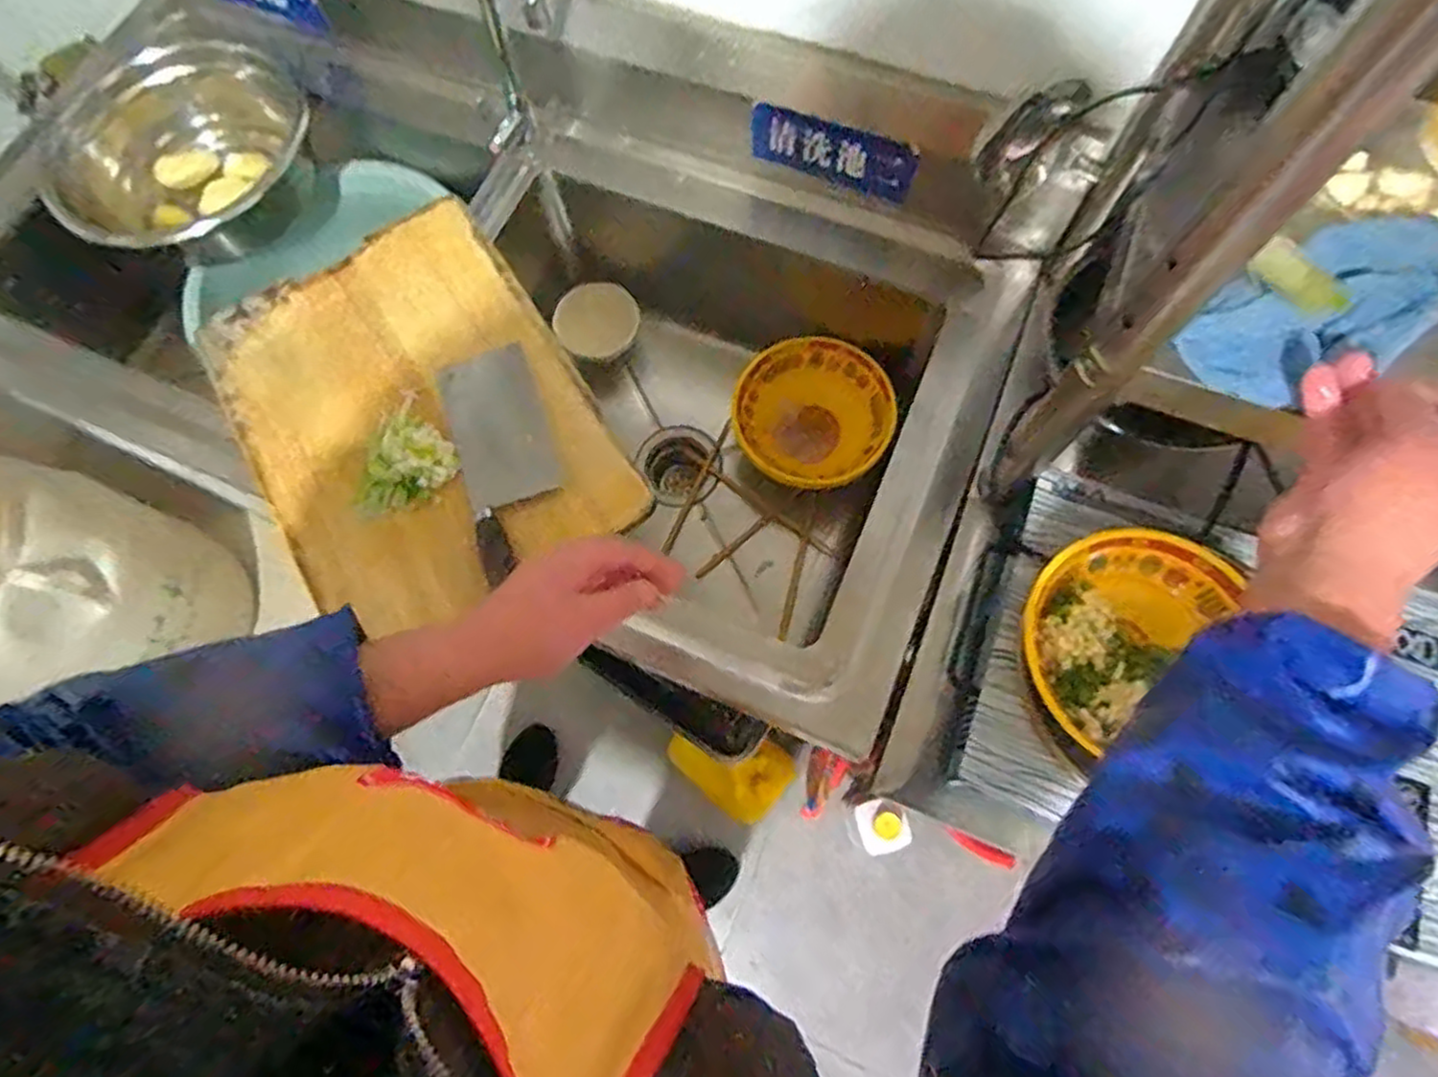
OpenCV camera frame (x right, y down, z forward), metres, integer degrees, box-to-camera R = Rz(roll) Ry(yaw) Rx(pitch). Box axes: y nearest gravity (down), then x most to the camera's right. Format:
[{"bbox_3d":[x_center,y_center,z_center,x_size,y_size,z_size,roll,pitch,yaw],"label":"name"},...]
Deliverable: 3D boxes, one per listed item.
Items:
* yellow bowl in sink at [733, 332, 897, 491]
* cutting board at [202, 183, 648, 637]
[{"bbox_3d":[0.120,-0.155,0.917,0.187,0.065,0.187,-1,72,2],"label":"yellow bowl in sink"},{"bbox_3d":[-0.310,-0.128,0.721,0.308,0.032,0.420,-31,74,-8],"label":"cutting board"}]

